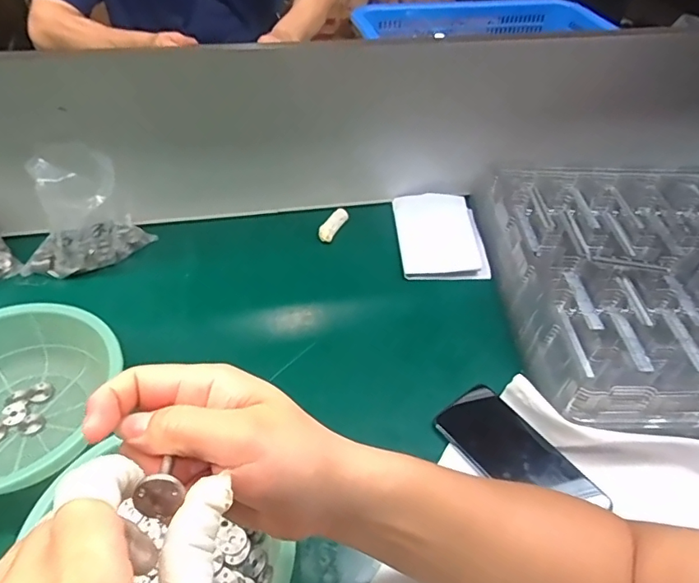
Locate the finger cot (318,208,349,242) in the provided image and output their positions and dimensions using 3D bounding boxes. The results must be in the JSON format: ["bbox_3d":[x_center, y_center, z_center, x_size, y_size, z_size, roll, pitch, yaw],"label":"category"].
[{"bbox_3d":[-0.022,-0.089,0.679,0.022,0.014,0.062,20,49,15],"label":"finger cot"}]

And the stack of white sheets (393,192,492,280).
[{"bbox_3d":[0.119,-0.075,0.670,0.107,0.016,0.154,0,47,-3],"label":"stack of white sheets"}]

